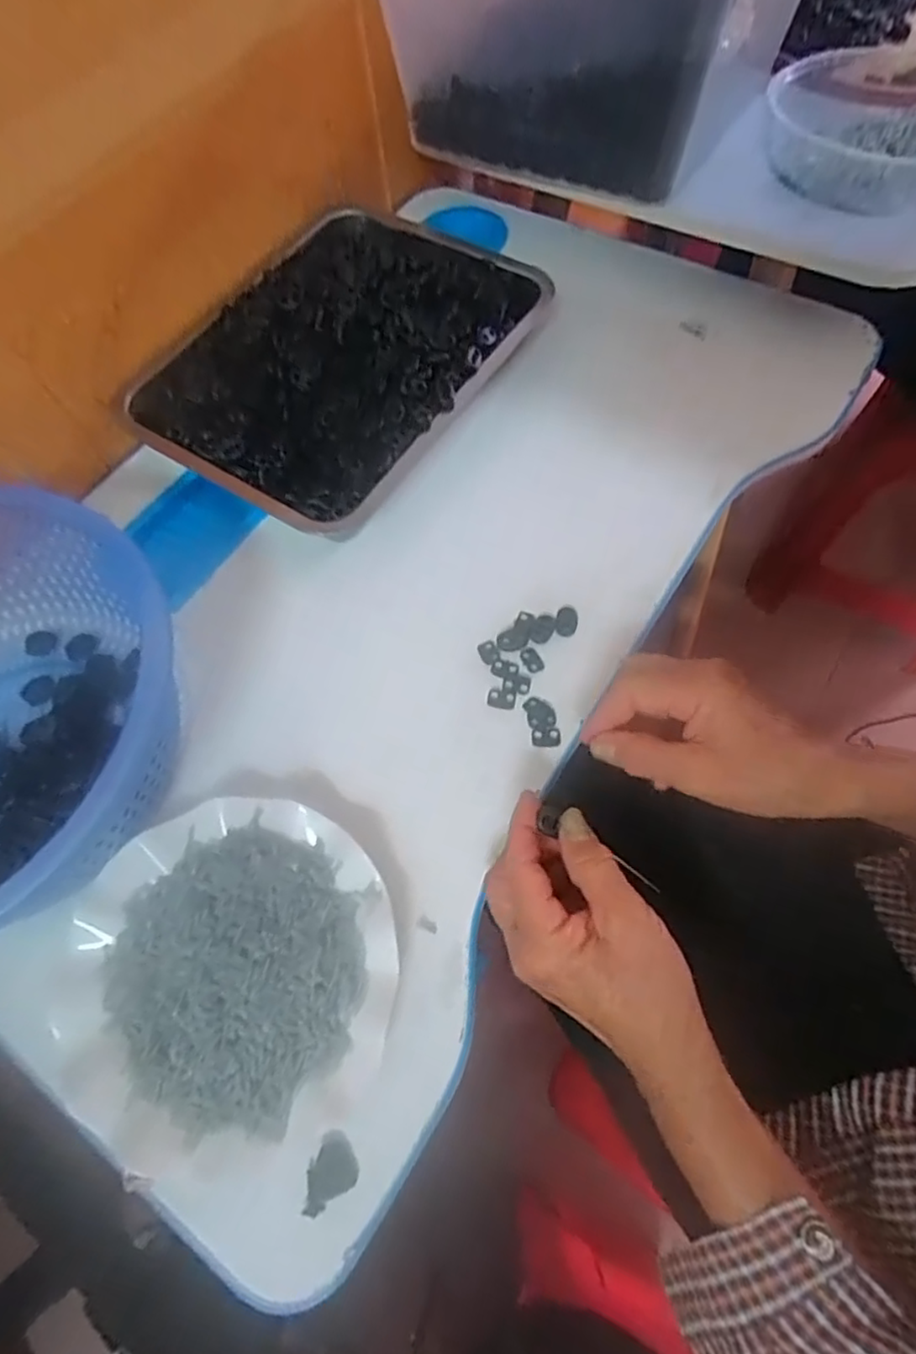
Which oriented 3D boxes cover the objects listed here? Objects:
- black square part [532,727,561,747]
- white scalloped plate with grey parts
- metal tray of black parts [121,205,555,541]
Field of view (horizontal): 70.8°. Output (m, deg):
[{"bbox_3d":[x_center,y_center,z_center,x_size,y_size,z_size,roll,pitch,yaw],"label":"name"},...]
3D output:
[{"bbox_3d":[0.057,0.039,0.415,0.018,0.004,0.012,-6,64,0],"label":"black square part"},{"bbox_3d":[-0.128,0.158,0.350,0.185,0.035,0.179,-1,64,3],"label":"white scalloped plate with grey parts"},{"bbox_3d":[-0.093,-0.265,0.514,0.234,0.049,0.309,32,77,11],"label":"metal tray of black parts"}]

